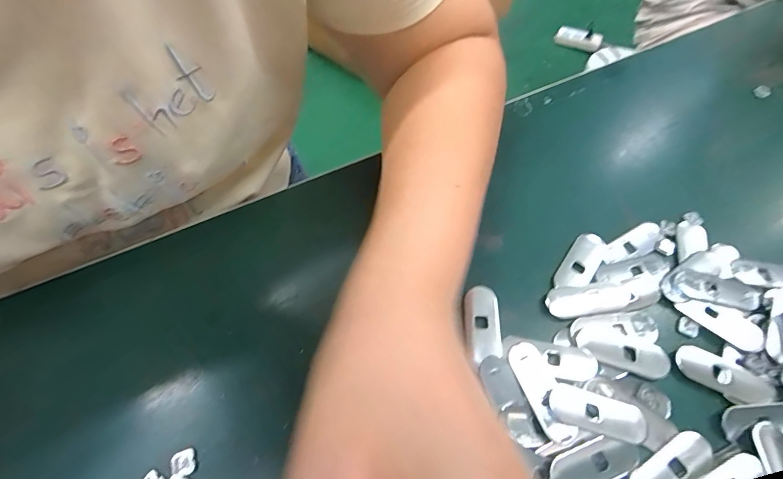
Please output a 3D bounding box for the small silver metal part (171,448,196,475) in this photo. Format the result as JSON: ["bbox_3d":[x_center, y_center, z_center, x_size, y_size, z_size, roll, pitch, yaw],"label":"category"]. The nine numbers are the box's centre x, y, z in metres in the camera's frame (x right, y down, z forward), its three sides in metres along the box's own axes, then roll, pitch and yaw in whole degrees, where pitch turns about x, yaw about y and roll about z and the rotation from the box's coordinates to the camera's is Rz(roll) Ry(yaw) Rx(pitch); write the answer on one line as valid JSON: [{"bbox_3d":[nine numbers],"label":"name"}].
[{"bbox_3d":[-0.099,0.105,0.181,0.010,0.004,0.011,-15,61,-14],"label":"small silver metal part"}]

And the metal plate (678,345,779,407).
[{"bbox_3d":[0.182,0.074,0.210,0.047,0.004,0.020,32,61,14],"label":"metal plate"}]

